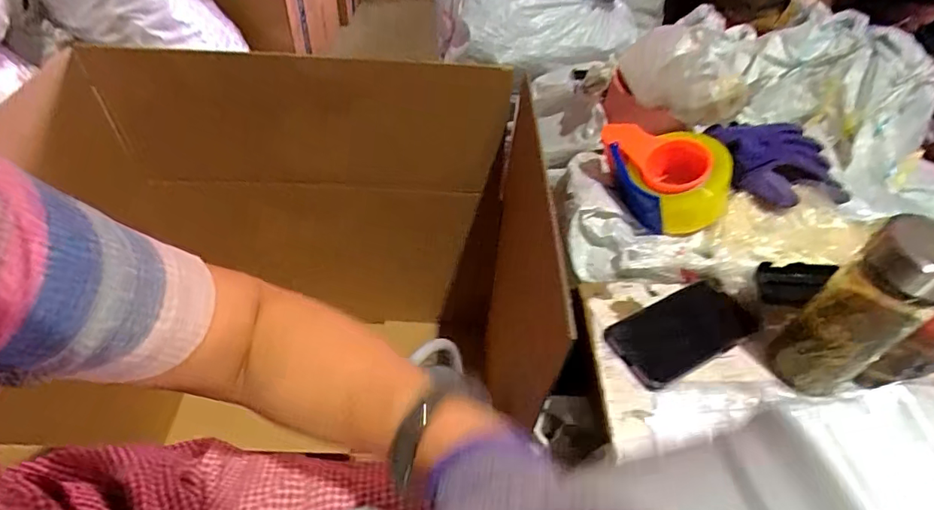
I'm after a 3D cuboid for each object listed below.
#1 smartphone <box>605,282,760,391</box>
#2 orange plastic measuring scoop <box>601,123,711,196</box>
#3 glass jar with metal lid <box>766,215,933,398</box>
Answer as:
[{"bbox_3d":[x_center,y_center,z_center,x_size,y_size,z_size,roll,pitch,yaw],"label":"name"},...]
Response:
[{"bbox_3d":[0.241,0.083,0.570,0.168,0.013,0.083,-20,52,-21],"label":"smartphone"},{"bbox_3d":[0.229,-0.119,0.650,0.149,0.059,0.075,34,54,25],"label":"orange plastic measuring scoop"},{"bbox_3d":[0.358,0.055,0.471,0.060,0.196,0.062,2,47,-2],"label":"glass jar with metal lid"}]

